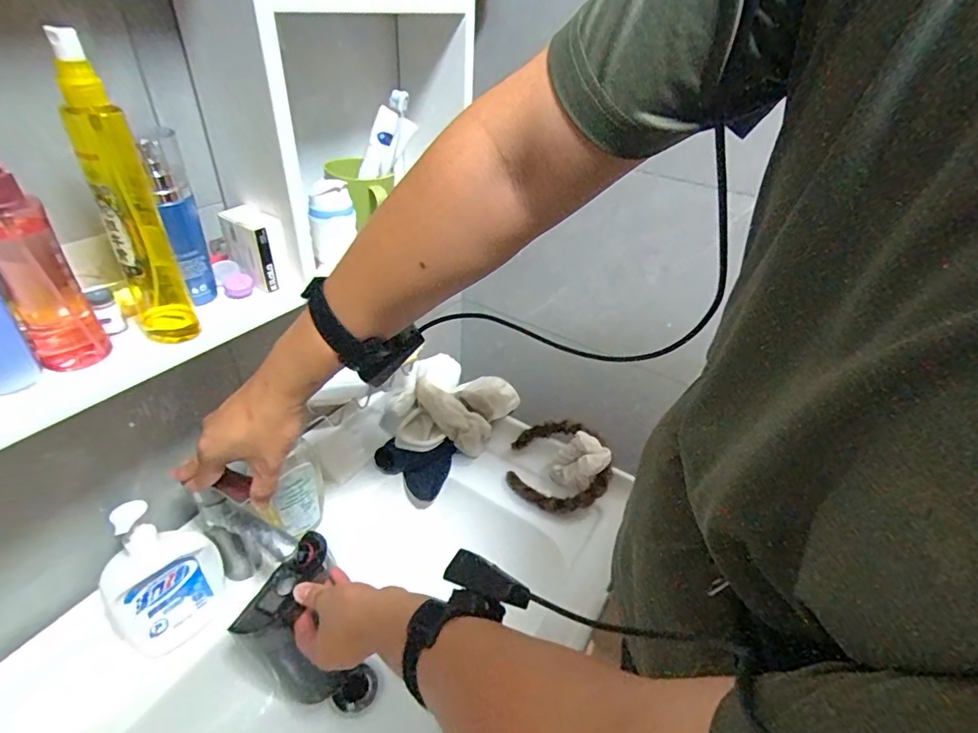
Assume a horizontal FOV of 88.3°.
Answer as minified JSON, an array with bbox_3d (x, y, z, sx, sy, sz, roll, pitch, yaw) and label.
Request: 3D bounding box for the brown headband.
[{"bbox_3d":[0.106,0.148,0.767,0.154,0.026,0.139,2,62,22],"label":"brown headband"}]

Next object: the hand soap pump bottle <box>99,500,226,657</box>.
[{"bbox_3d":[-0.358,0.223,0.544,0.052,0.186,0.114,32,45,31],"label":"hand soap pump bottle"}]

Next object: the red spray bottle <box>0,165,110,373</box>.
[{"bbox_3d":[-0.324,-0.072,0.353,0.043,0.165,0.036,-28,48,-35],"label":"red spray bottle"}]

